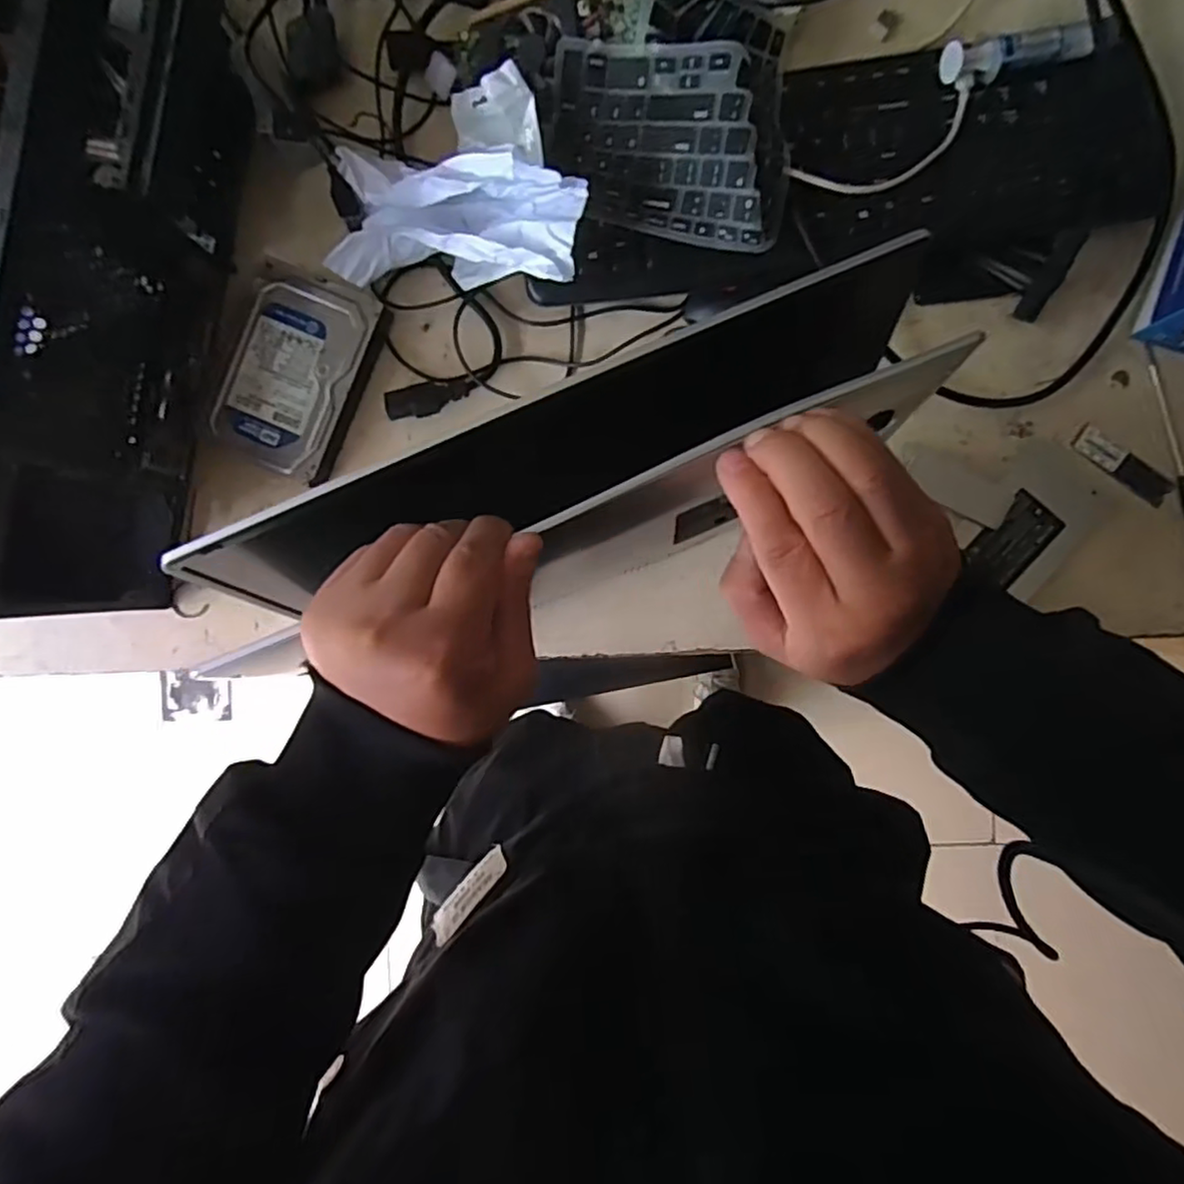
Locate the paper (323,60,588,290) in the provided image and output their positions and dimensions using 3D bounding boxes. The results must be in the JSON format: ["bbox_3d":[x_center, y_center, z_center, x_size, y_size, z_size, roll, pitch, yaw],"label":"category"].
[{"bbox_3d":[-0.089,-0.274,0.445,0.172,0.076,0.127,6,91,2],"label":"paper"}]

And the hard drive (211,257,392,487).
[{"bbox_3d":[-0.217,-0.160,0.490,0.090,0.025,0.140,21,92,1],"label":"hard drive"}]

